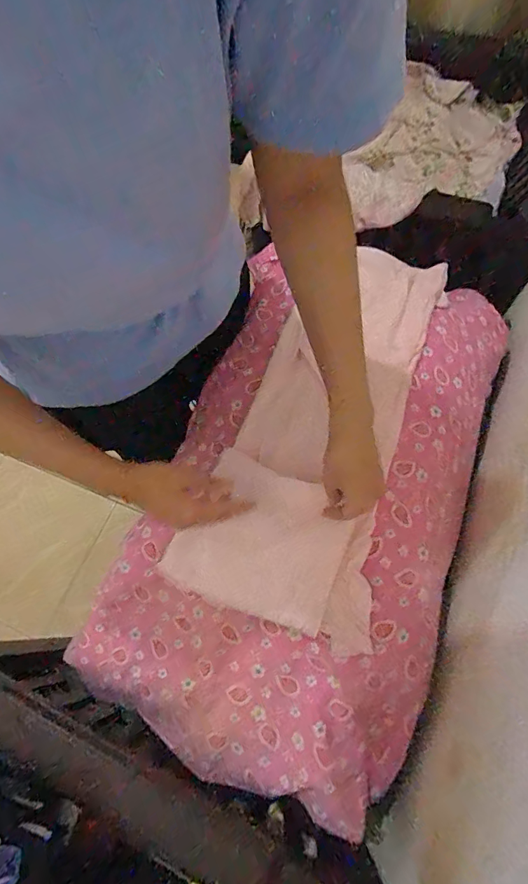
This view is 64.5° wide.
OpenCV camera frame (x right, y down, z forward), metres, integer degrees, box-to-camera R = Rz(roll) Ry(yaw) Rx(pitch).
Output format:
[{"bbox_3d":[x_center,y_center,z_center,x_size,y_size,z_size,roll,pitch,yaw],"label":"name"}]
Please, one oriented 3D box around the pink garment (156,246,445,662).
[{"bbox_3d":[0.113,-0.054,0.593,0.248,0.082,0.620,22,68,12],"label":"pink garment"}]

